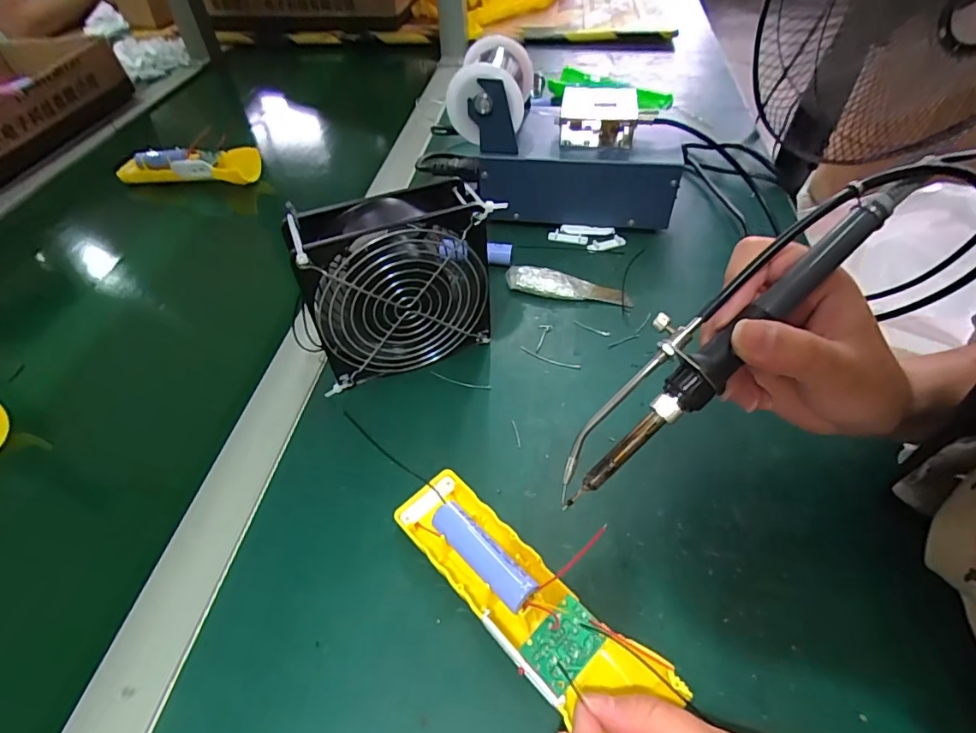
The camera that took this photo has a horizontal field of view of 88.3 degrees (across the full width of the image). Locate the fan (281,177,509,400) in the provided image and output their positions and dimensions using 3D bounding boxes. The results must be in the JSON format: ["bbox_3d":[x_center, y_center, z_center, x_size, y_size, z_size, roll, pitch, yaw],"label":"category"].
[{"bbox_3d":[-0.060,-0.053,0.350,0.128,0.123,0.049,-22,50,-15],"label":"fan"}]

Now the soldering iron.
[{"bbox_3d":[0.102,-0.018,0.221,0.199,0.020,0.033,-44,54,4],"label":"soldering iron"}]

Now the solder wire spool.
[{"bbox_3d":[0.003,-0.254,0.455,0.066,0.060,0.087,5,49,9],"label":"solder wire spool"}]

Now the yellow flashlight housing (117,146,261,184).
[{"bbox_3d":[-0.349,-0.236,0.587,0.155,0.034,0.051,3,48,7],"label":"yellow flashlight housing"}]

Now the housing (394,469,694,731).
[{"bbox_3d":[0.014,0.115,0.258,0.160,0.034,0.048,32,58,32],"label":"housing"}]

